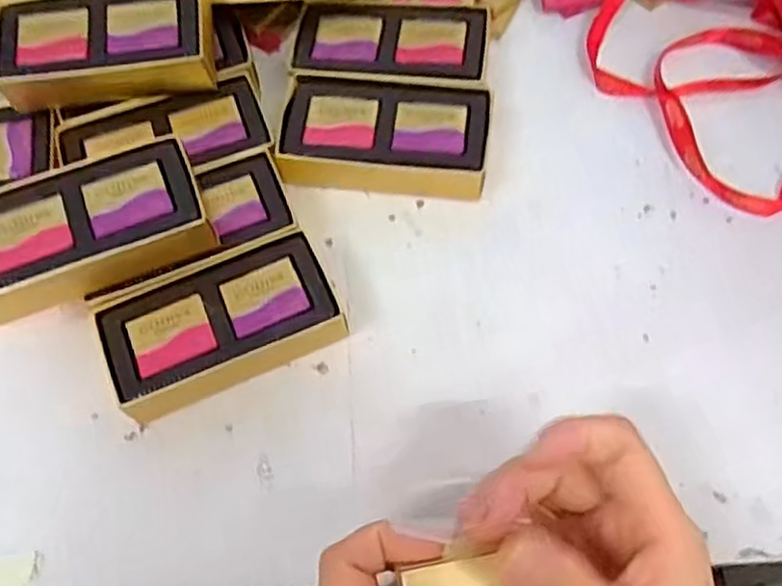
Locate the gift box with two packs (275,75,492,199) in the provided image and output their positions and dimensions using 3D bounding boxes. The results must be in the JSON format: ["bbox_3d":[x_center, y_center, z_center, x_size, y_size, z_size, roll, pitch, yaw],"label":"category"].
[{"bbox_3d":[-0.002,-0.089,0.402,0.113,0.032,0.057,7,67,6],"label":"gift box with two packs"}]

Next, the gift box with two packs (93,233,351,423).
[{"bbox_3d":[-0.083,0.019,0.361,0.110,0.030,0.062,-23,67,-7],"label":"gift box with two packs"}]

